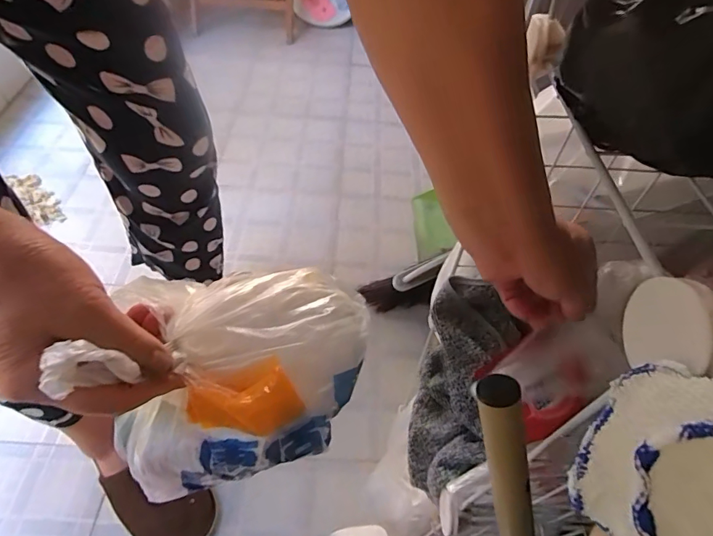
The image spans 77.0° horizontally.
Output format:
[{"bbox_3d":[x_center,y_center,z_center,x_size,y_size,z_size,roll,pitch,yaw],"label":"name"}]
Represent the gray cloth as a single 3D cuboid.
[{"bbox_3d":[0.100,0.117,0.439,0.095,0.057,0.208,15,81,9],"label":"gray cloth"}]

